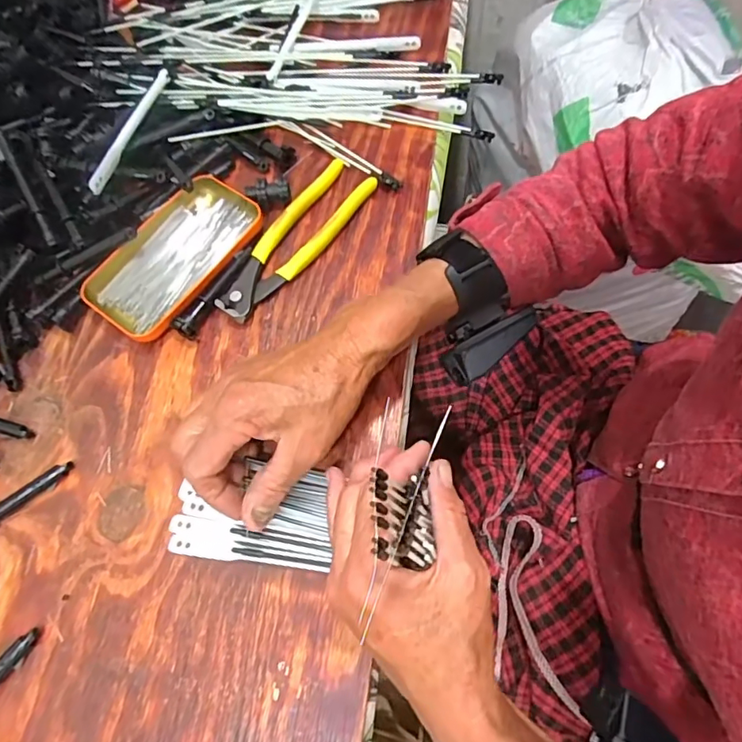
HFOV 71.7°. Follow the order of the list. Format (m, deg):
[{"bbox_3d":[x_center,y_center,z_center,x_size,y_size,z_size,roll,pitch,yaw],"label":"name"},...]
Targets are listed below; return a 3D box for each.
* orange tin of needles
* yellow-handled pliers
[{"bbox_3d":[-0.157,-0.093,0.416,0.081,0.023,0.145,31,73,15],"label":"orange tin of needles"},{"bbox_3d":[-0.061,-0.108,0.418,0.046,0.009,0.166,32,73,16],"label":"yellow-handled pliers"}]

